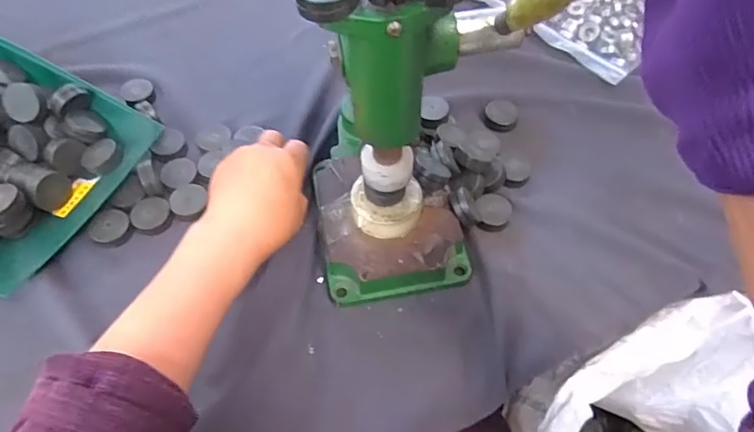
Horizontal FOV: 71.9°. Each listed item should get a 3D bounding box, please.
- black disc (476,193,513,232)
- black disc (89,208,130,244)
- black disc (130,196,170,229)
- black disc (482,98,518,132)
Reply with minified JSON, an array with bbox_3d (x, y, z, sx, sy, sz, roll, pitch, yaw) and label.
[{"bbox_3d":[0.103,-0.004,0.457,0.031,0.015,0.034,4,56,3],"label":"black disc"},{"bbox_3d":[-0.233,0.010,0.454,0.031,0.007,0.031,0,56,0],"label":"black disc"},{"bbox_3d":[-0.201,-0.003,0.458,0.030,0.006,0.032,0,56,0],"label":"black disc"},{"bbox_3d":[0.126,-0.101,0.524,0.034,0.006,0.036,2,74,-6],"label":"black disc"}]

